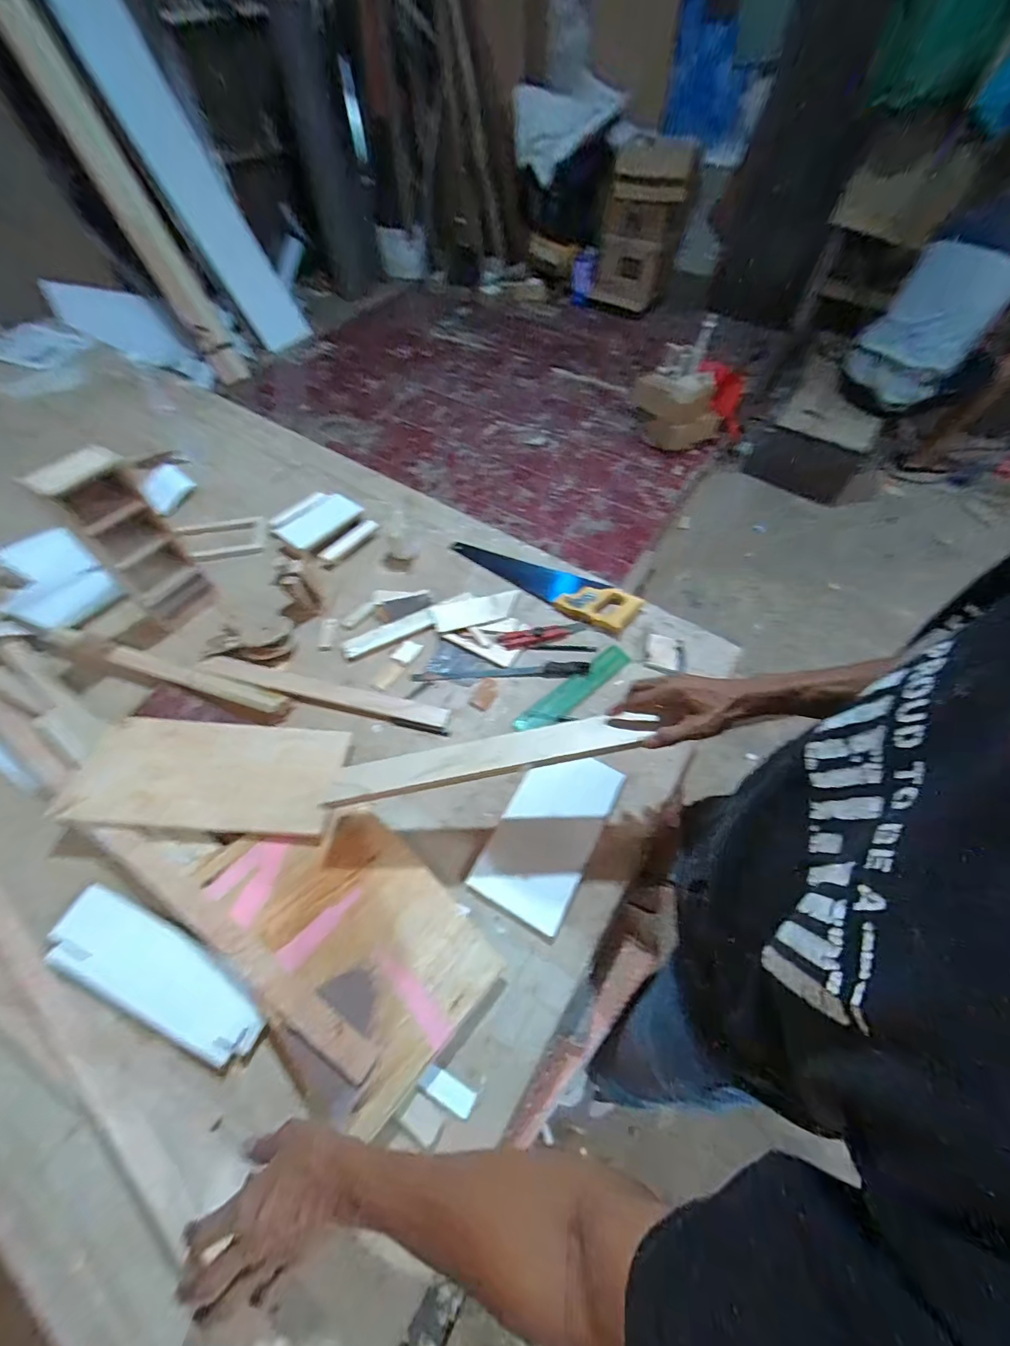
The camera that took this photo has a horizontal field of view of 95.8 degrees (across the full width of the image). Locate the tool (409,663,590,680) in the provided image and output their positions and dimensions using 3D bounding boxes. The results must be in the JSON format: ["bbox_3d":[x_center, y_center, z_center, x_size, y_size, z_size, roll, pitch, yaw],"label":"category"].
[{"bbox_3d":[-0.006,0.001,0.807,0.309,0.016,0.026,-3,56,-2],"label":"tool"}]

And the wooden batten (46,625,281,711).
[{"bbox_3d":[-0.582,-0.012,0.770,0.461,0.031,0.040,16,58,10],"label":"wooden batten"}]

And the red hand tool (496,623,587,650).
[{"bbox_3d":[0.068,-0.074,0.837,0.163,0.012,0.036,-13,57,-9],"label":"red hand tool"}]

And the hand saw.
[{"bbox_3d":[0.070,-0.191,0.909,0.395,0.021,0.101,28,61,17],"label":"hand saw"}]

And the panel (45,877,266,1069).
[{"bbox_3d":[-0.415,0.356,0.547,0.288,0.020,0.088,19,58,12],"label":"panel"}]

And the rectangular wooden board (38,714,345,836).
[{"bbox_3d":[-0.420,0.140,0.658,0.365,0.018,0.165,5,48,0],"label":"rectangular wooden board"}]

